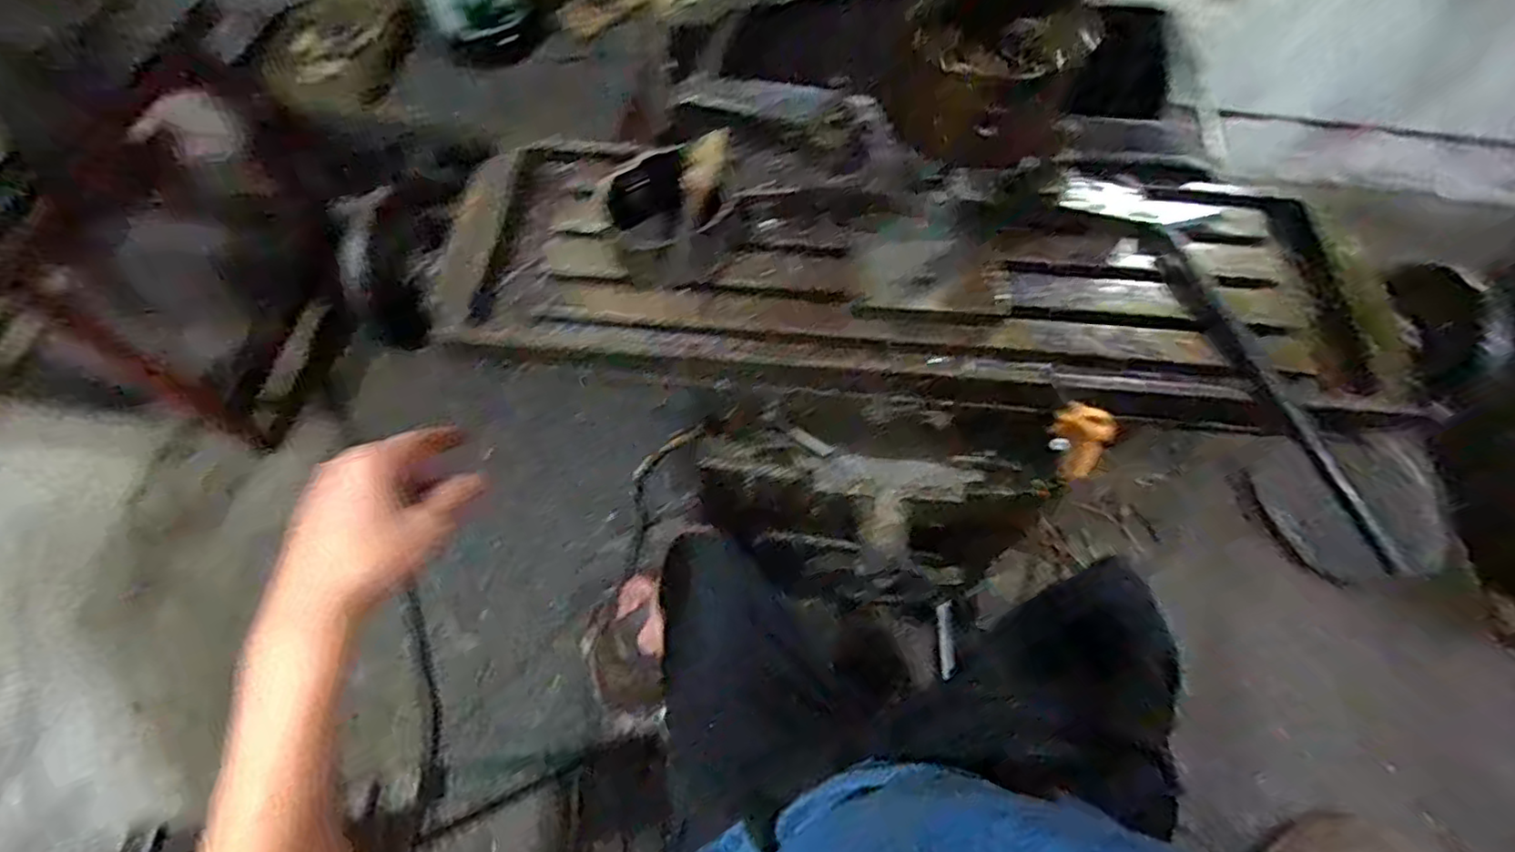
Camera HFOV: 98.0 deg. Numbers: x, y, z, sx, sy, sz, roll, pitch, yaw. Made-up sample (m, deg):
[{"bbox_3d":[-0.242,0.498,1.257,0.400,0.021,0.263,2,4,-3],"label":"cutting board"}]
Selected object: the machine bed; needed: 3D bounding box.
[{"bbox_3d":[0.136,-0.139,0.593,0.819,0.089,0.260,3,64,0],"label":"machine bed"}]

